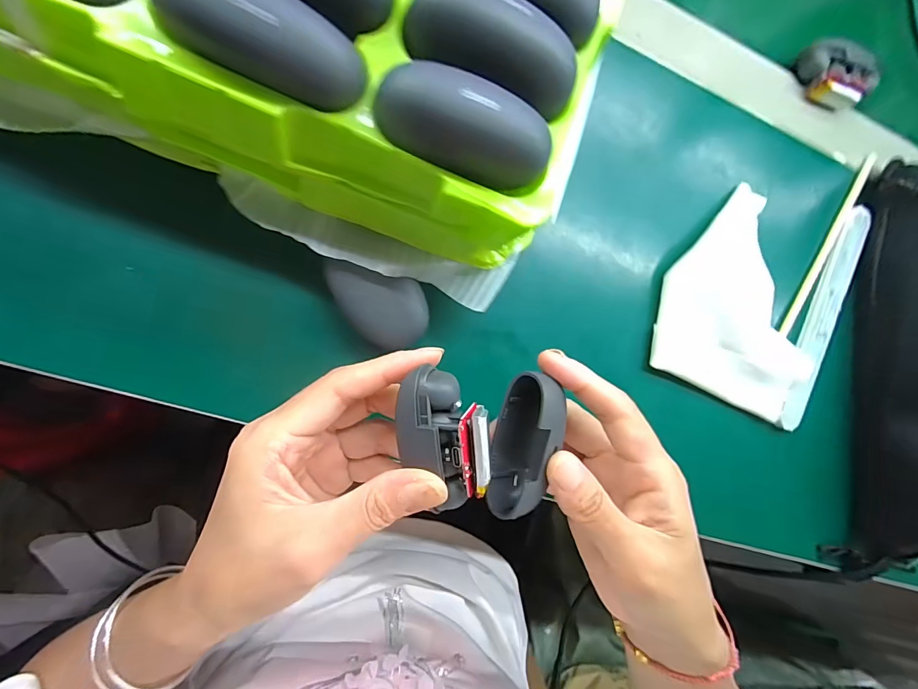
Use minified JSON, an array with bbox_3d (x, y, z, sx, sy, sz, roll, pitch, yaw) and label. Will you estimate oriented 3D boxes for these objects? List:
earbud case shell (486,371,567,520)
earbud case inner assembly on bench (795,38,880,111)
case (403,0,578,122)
[{"bbox_3d":[0.033,0.047,0.193,0.027,0.027,0.067,10,102,-10],"label":"earbud case shell"},{"bbox_3d":[0.273,-0.195,0.293,0.049,0.024,0.038,2,91,-13],"label":"earbud case inner assembly on bench"},{"bbox_3d":[0.014,-0.111,0.149,0.066,0.027,0.023,16,88,-13],"label":"case"}]

